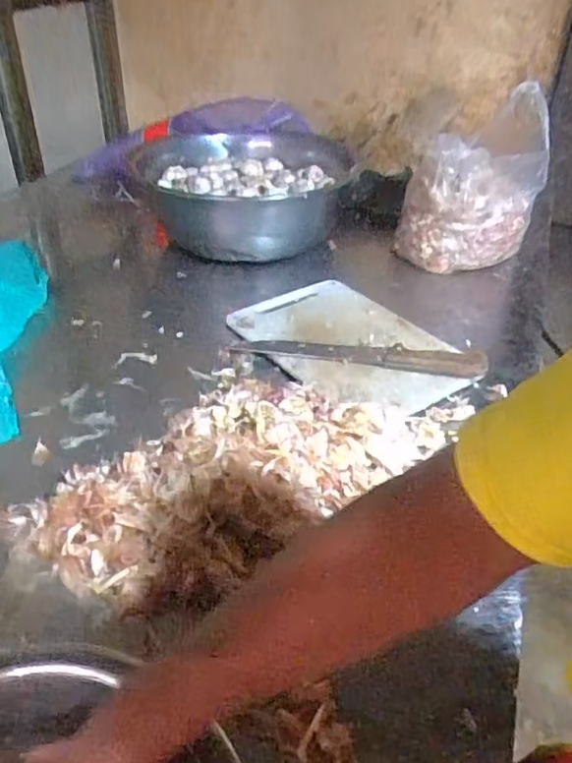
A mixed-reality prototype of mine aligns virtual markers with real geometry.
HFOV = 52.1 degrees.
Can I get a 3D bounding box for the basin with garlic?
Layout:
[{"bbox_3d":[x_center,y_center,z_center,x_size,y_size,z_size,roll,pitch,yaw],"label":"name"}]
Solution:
[{"bbox_3d":[-0.073,-0.388,1.210,0.460,0.146,0.422,-3,37,-7],"label":"basin with garlic"}]

